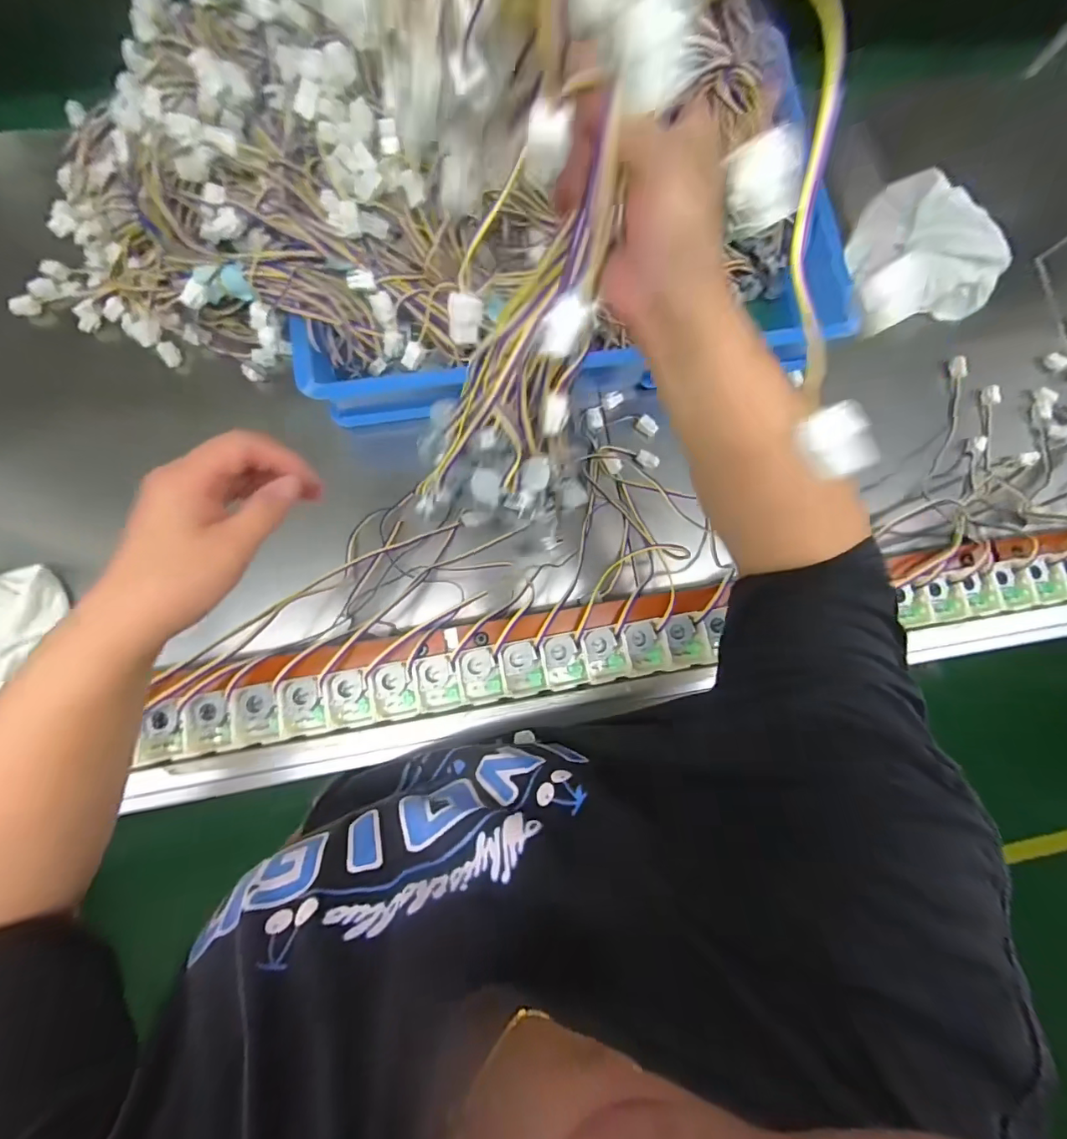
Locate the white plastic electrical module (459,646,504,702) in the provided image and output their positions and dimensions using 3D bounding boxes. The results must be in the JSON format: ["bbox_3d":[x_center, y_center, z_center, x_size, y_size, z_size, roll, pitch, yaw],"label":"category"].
[{"bbox_3d":[-0.044,0.089,0.414,0.030,0.024,0.045,-11,83,-7],"label":"white plastic electrical module"}]

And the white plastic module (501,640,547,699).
[{"bbox_3d":[-0.011,0.085,0.419,0.034,0.028,0.045,-15,84,-7],"label":"white plastic module"}]

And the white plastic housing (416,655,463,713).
[{"bbox_3d":[-0.078,0.094,0.408,0.033,0.017,0.043,-8,83,-6],"label":"white plastic housing"}]

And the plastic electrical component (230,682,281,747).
[{"bbox_3d":[-0.217,0.116,0.395,0.035,0.032,0.048,-8,83,-6],"label":"plastic electrical component"}]

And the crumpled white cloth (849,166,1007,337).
[{"bbox_3d":[0.523,-0.421,0.650,0.150,0.088,0.181,-6,83,-6],"label":"crumpled white cloth"}]

